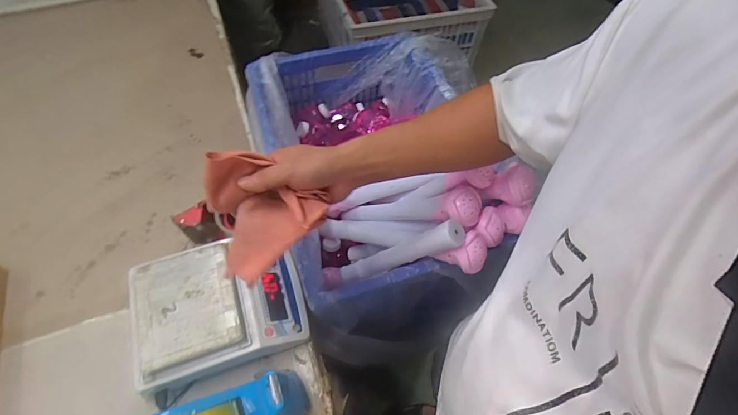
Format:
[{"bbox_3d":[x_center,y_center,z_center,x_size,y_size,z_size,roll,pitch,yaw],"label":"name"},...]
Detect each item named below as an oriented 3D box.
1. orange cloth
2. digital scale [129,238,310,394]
[{"bbox_3d":[-0.110,-0.005,0.373,0.113,0.072,0.096,-34,61,-17],"label":"orange cloth"},{"bbox_3d":[-0.209,0.135,0.518,0.220,0.061,0.173,-16,60,-12],"label":"digital scale"}]

